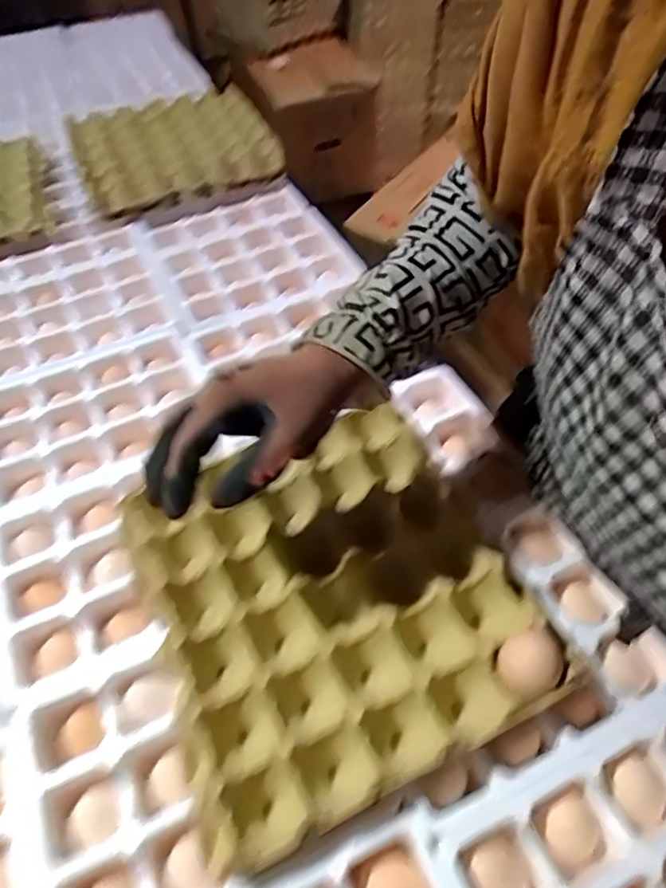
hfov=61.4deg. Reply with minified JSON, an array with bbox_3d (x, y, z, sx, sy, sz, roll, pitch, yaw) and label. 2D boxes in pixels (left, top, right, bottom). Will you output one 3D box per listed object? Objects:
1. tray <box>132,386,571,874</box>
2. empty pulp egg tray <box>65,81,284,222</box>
[{"bbox_3d":[-0.004,0.114,0.452,0.264,0.046,0.292,-20,55,-12],"label":"tray"},{"bbox_3d":[-0.256,-0.487,0.911,0.312,0.047,0.278,-24,55,-13],"label":"empty pulp egg tray"}]

